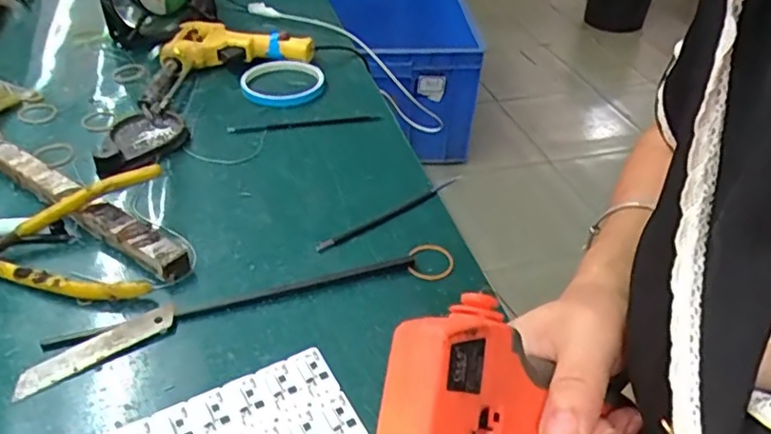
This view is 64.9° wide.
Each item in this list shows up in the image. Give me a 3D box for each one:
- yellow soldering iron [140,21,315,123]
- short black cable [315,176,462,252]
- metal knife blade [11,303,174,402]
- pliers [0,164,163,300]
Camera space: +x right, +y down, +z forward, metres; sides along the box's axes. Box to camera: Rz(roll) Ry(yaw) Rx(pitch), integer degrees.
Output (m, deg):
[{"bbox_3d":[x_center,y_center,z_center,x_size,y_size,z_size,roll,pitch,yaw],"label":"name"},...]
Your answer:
[{"bbox_3d":[-0.186,-0.168,0.632,0.119,0.033,0.204,29,46,29],"label":"yellow soldering iron"},{"bbox_3d":[0.007,-0.004,0.480,0.146,0.004,0.009,-26,47,-31],"label":"short black cable"},{"bbox_3d":[-0.172,0.078,0.363,0.093,0.004,0.019,-26,61,-28],"label":"metal knife blade"},{"bbox_3d":[-0.234,0.012,0.418,0.141,0.039,0.110,-5,40,-9],"label":"pliers"}]

